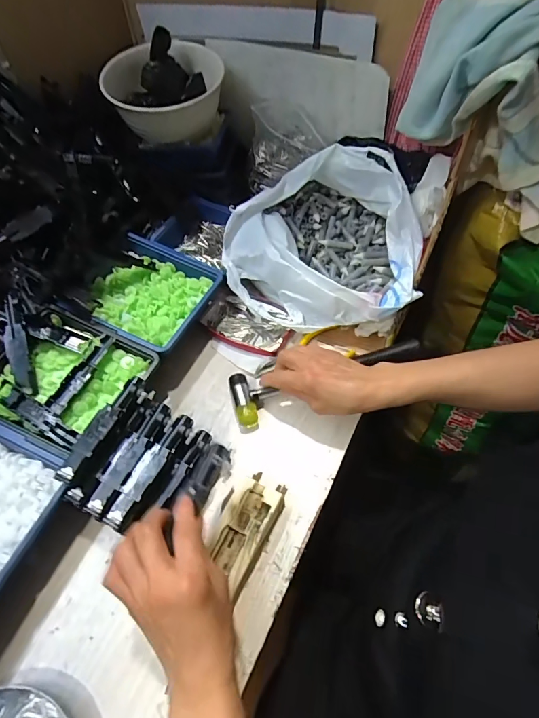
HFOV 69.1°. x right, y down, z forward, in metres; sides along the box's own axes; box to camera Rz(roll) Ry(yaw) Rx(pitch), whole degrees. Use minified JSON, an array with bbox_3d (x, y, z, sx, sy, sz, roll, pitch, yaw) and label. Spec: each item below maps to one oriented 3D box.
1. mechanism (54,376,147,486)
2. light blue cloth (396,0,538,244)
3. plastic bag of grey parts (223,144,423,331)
[{"bbox_3d":[-0.163,0.071,0.392,0.022,0.027,0.116,23,60,18],"label":"mechanism"},{"bbox_3d":[0.230,-0.257,0.389,0.092,0.185,0.196,-28,59,-15],"label":"light blue cloth"},{"bbox_3d":[0.065,-0.167,0.518,0.247,0.122,0.233,4,56,6],"label":"plastic bag of grey parts"}]

